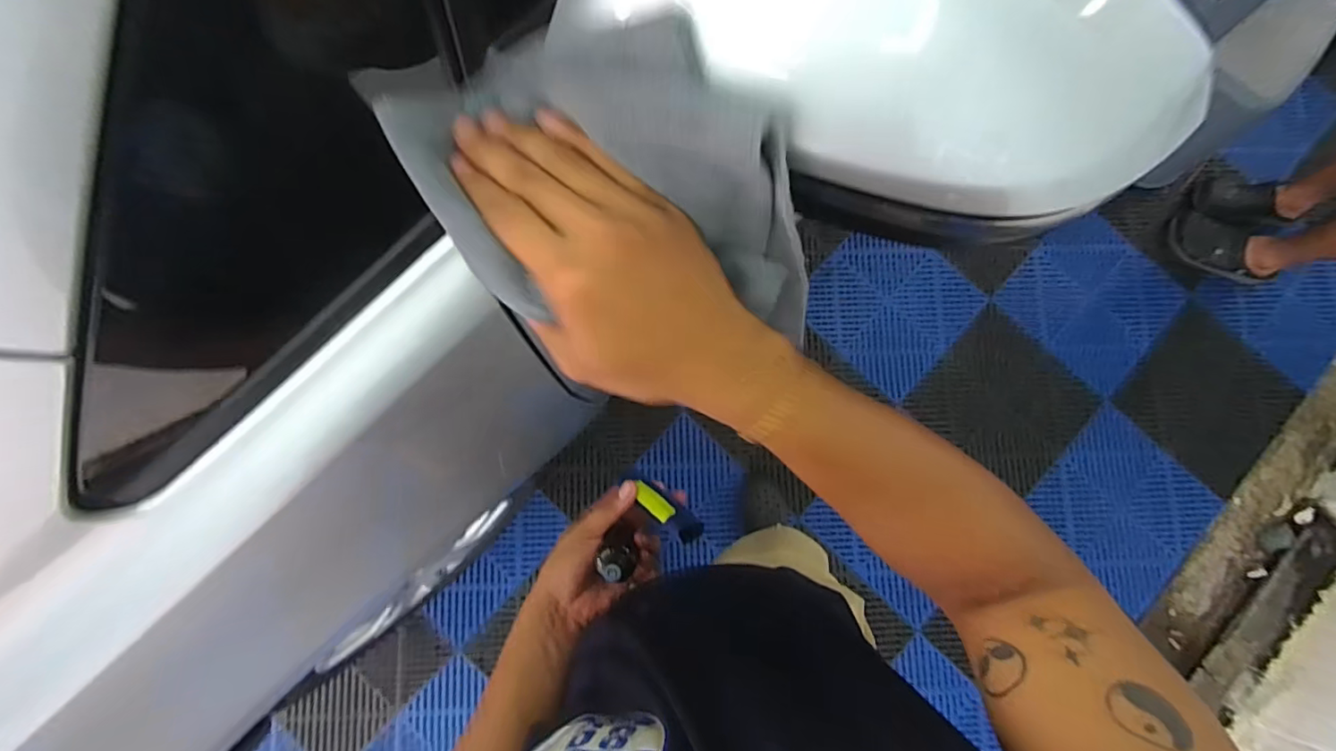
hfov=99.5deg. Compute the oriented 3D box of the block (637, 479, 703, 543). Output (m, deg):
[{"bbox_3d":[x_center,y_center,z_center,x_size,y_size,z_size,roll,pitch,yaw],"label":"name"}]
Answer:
[{"bbox_3d":[-0.002,0.119,0.500,0.075,0.021,0.022,35,85,28],"label":"block"}]

